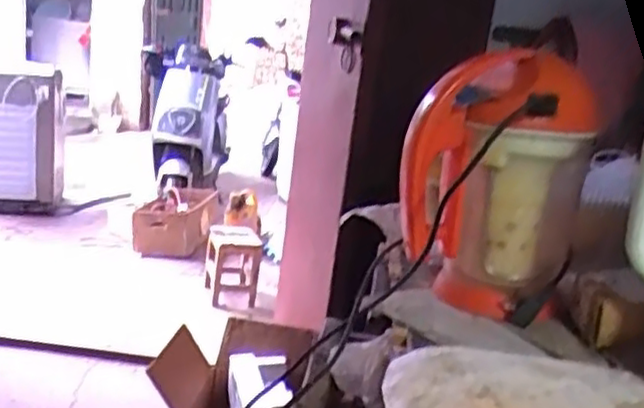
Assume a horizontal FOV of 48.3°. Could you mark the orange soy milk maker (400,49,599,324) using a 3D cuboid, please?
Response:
[{"bbox_3d":[0.200,-0.025,0.846,0.162,0.274,0.182,-7,18,-43],"label":"orange soy milk maker"}]

